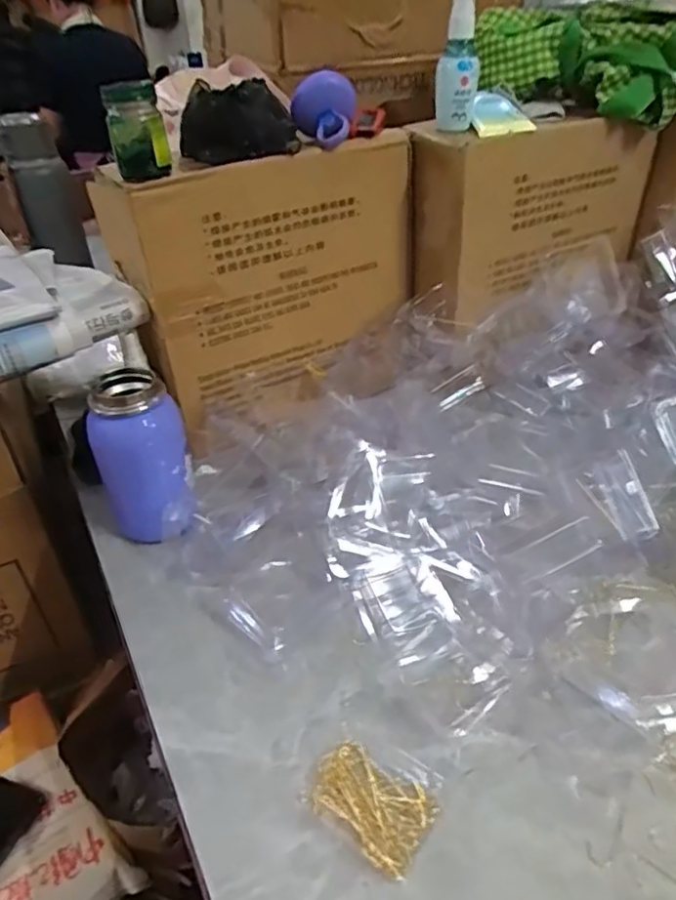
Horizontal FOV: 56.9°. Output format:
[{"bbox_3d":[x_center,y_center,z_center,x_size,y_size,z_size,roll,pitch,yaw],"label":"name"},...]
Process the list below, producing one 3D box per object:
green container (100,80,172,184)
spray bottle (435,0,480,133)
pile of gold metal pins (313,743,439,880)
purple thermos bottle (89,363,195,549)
[{"bbox_3d":[-0.158,-0.250,0.493,0.044,0.069,0.035,-11,37,-12],"label":"green container"},{"bbox_3d":[0.111,-0.363,0.578,0.039,0.114,0.033,5,37,11],"label":"spray bottle"},{"bbox_3d":[0.019,0.203,0.360,0.067,0.013,0.045,23,44,31],"label":"pile of gold metal pins"},{"bbox_3d":[-0.164,0.007,0.529,0.072,0.135,0.065,-16,39,-17],"label":"purple thermos bottle"}]

